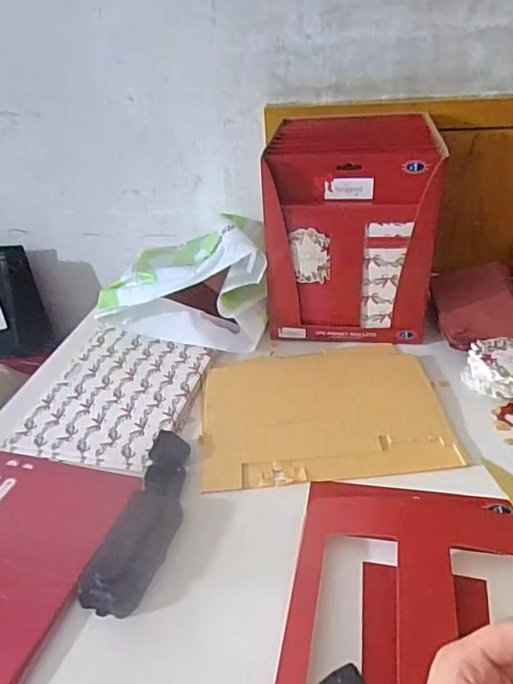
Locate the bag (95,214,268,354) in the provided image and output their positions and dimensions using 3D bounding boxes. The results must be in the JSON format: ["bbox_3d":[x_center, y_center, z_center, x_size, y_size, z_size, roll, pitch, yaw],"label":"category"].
[{"bbox_3d":[-0.084,-0.102,0.773,0.214,0.123,0.270,2,31,11],"label":"bag"}]

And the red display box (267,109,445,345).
[{"bbox_3d":[0.125,-0.149,0.698,0.201,0.263,0.171,2,32,12],"label":"red display box"}]

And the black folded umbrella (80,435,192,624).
[{"bbox_3d":[-0.097,0.158,0.483,0.054,0.032,0.179,2,32,12],"label":"black folded umbrella"}]

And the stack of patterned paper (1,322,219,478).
[{"bbox_3d":[-0.162,0.057,0.643,0.182,0.015,0.231,4,32,15],"label":"stack of patterned paper"}]

